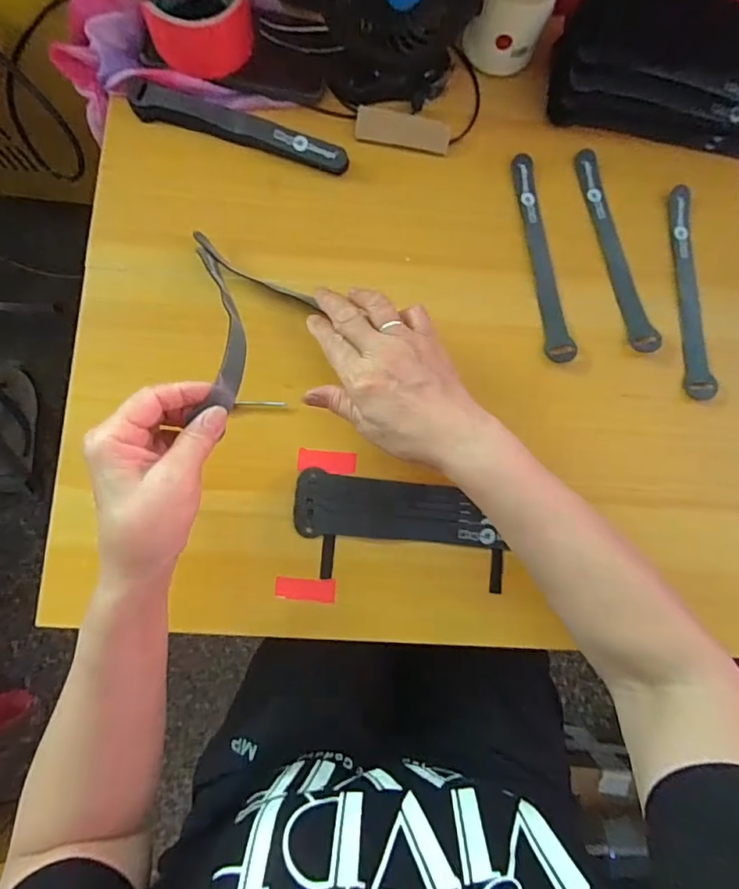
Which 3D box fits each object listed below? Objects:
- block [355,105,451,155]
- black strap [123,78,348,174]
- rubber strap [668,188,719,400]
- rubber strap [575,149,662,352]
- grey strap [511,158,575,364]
[{"bbox_3d":[0.030,-0.285,0.454,0.084,0.005,0.030,11,82,-1],"label":"block"},{"bbox_3d":[-0.115,-0.278,0.442,0.196,0.015,0.033,16,82,-1],"label":"black strap"},{"bbox_3d":[0.288,-0.137,0.447,0.022,0.008,0.192,-2,82,-3],"label":"rubber strap"},{"bbox_3d":[0.222,-0.176,0.452,0.022,0.008,0.194,-15,83,-5],"label":"rubber strap"},{"bbox_3d":[0.155,-0.167,0.445,0.024,0.011,0.194,-7,82,0],"label":"grey strap"}]

